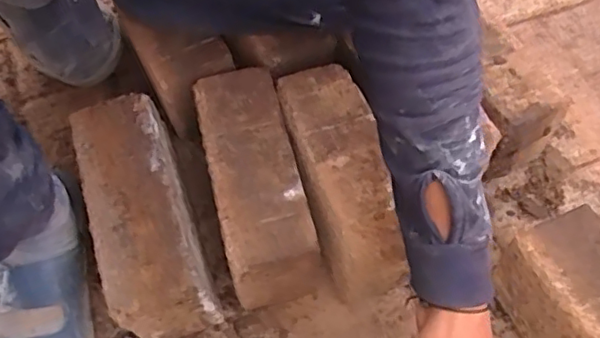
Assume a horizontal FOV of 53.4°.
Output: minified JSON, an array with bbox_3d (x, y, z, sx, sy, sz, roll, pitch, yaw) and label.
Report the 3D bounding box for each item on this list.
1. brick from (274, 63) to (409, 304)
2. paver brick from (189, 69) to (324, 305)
[{"bbox_3d":[0.039,0.011,0.581,0.085,0.108,0.212,-11,58,-8],"label":"brick"},{"bbox_3d":[-0.044,0.018,0.574,0.079,0.111,0.208,-14,59,-10],"label":"paver brick"}]

